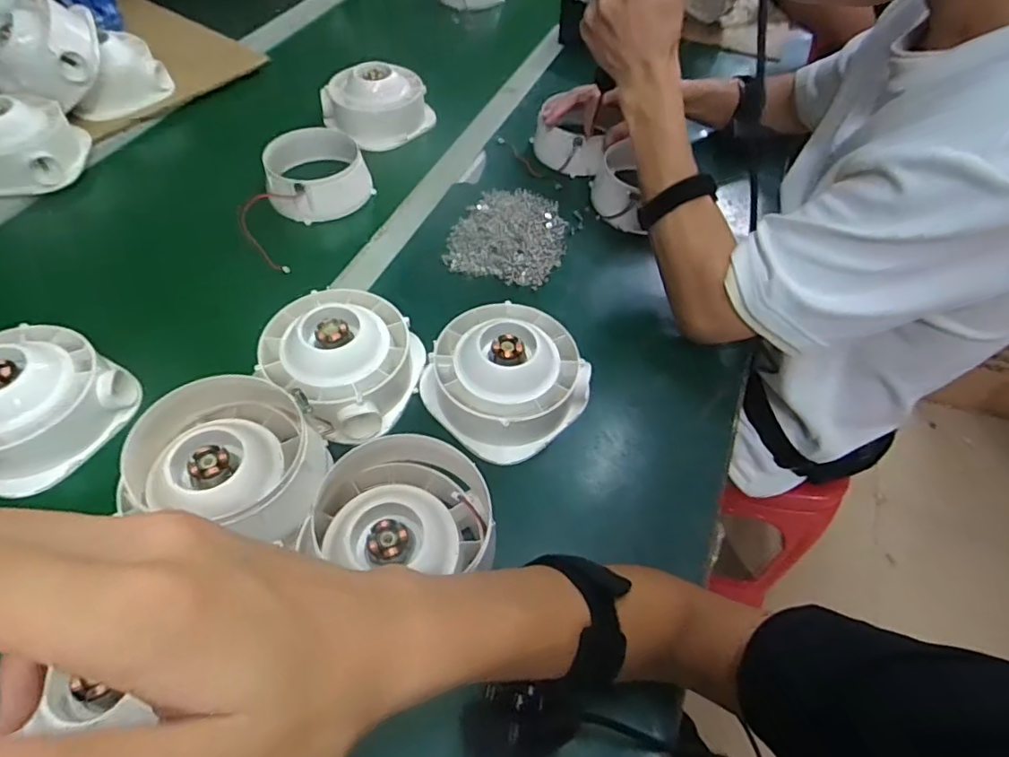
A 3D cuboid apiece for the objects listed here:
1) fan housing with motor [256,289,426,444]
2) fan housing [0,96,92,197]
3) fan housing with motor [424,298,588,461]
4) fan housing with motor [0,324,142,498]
[{"bbox_3d":[-0.150,-0.019,0.495,0.131,0.068,0.132,1,55,-2],"label":"fan housing with motor"},{"bbox_3d":[-0.591,-0.283,0.656,0.125,0.071,0.116,-2,56,-4],"label":"fan housing"},{"bbox_3d":[0.001,-0.007,0.495,0.131,0.065,0.129,1,55,-2],"label":"fan housing with motor"},{"bbox_3d":[-0.411,0.018,0.467,0.126,0.066,0.129,24,58,13],"label":"fan housing with motor"}]

